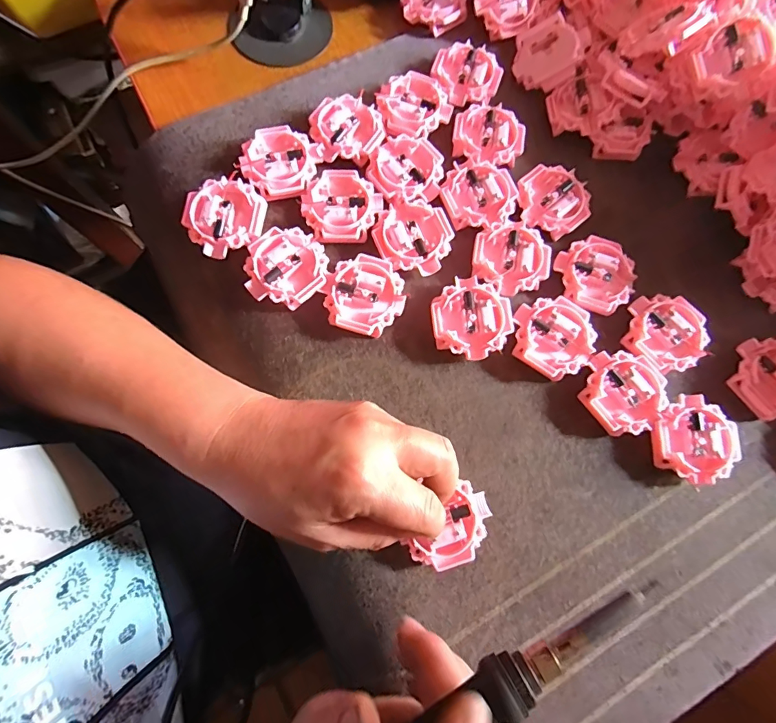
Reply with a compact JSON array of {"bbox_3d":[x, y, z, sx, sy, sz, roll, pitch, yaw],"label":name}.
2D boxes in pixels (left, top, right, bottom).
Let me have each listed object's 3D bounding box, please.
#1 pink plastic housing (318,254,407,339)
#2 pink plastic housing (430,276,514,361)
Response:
[{"bbox_3d":[-0.016,-0.044,0.278,0.052,0.013,0.052,1,77,-3],"label":"pink plastic housing"},{"bbox_3d":[0.056,-0.029,0.279,0.052,0.012,0.054,1,77,-3],"label":"pink plastic housing"}]

